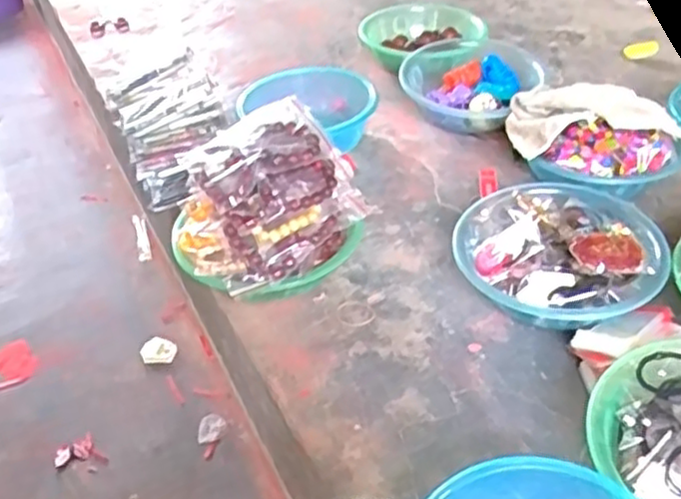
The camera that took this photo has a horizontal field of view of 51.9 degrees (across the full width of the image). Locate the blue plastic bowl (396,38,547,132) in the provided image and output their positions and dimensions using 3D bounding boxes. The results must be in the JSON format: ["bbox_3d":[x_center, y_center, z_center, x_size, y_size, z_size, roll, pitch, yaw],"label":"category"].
[{"bbox_3d":[0.210,-0.256,1.146,0.215,0.084,0.191,14,43,20],"label":"blue plastic bowl"}]

